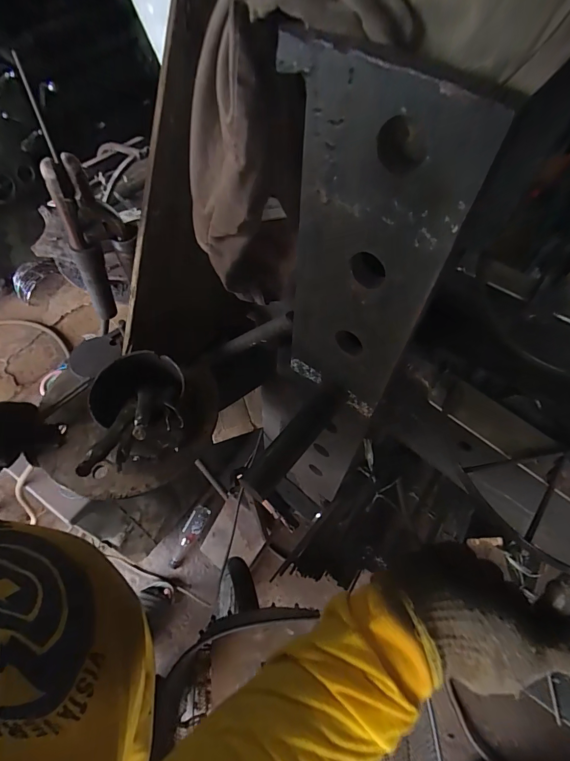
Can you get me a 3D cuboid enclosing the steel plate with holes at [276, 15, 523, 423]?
[{"bbox_3d":[0.058,-0.080,0.330,0.130,0.311,0.009,32,62,19],"label":"steel plate with holes"}]

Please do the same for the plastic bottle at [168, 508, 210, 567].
[{"bbox_3d":[-0.308,0.498,1.225,0.061,0.050,0.199,21,59,13],"label":"plastic bottle"}]

